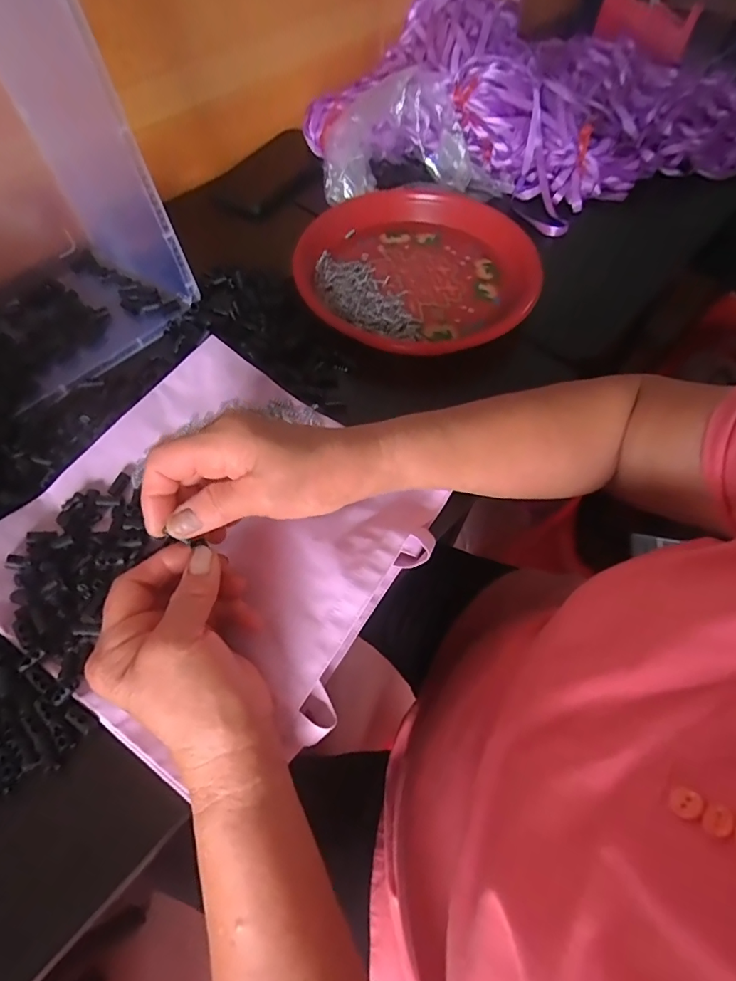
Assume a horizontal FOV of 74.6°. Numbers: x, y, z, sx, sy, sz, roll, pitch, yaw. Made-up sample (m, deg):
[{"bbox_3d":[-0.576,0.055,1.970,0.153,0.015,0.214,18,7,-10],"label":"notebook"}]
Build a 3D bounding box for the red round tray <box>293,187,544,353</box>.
[{"bbox_3d":[0.054,-0.231,0.501,0.242,0.031,0.242,2,61,-3],"label":"red round tray"}]

